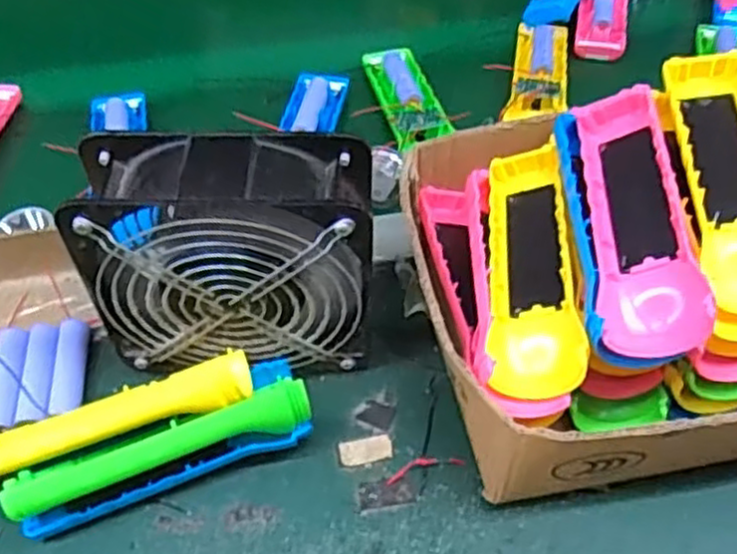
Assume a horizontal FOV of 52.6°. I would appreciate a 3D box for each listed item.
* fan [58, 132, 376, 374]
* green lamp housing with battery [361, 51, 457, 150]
[{"bbox_3d":[-0.071,-0.007,0.412,0.144,0.148,0.062,-1,53,0],"label":"fan"},{"bbox_3d":[0.030,-0.145,0.595,0.043,0.015,0.122,-11,54,-7],"label":"green lamp housing with battery"}]

